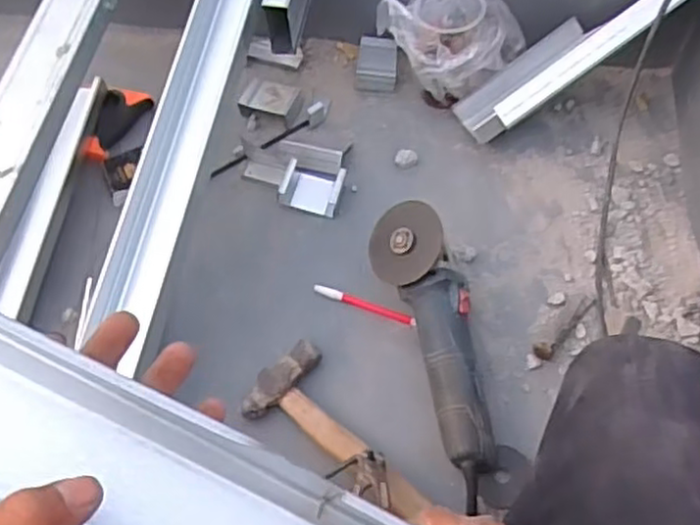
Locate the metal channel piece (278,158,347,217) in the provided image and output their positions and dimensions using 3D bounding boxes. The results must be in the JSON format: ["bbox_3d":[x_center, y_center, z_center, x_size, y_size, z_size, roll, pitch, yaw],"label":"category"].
[{"bbox_3d":[-0.050,-0.096,0.926,0.078,0.020,0.064,10,73,-1],"label":"metal channel piece"}]

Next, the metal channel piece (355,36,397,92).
[{"bbox_3d":[0.039,-0.285,1.026,0.058,0.041,0.071,4,60,4],"label":"metal channel piece"}]

